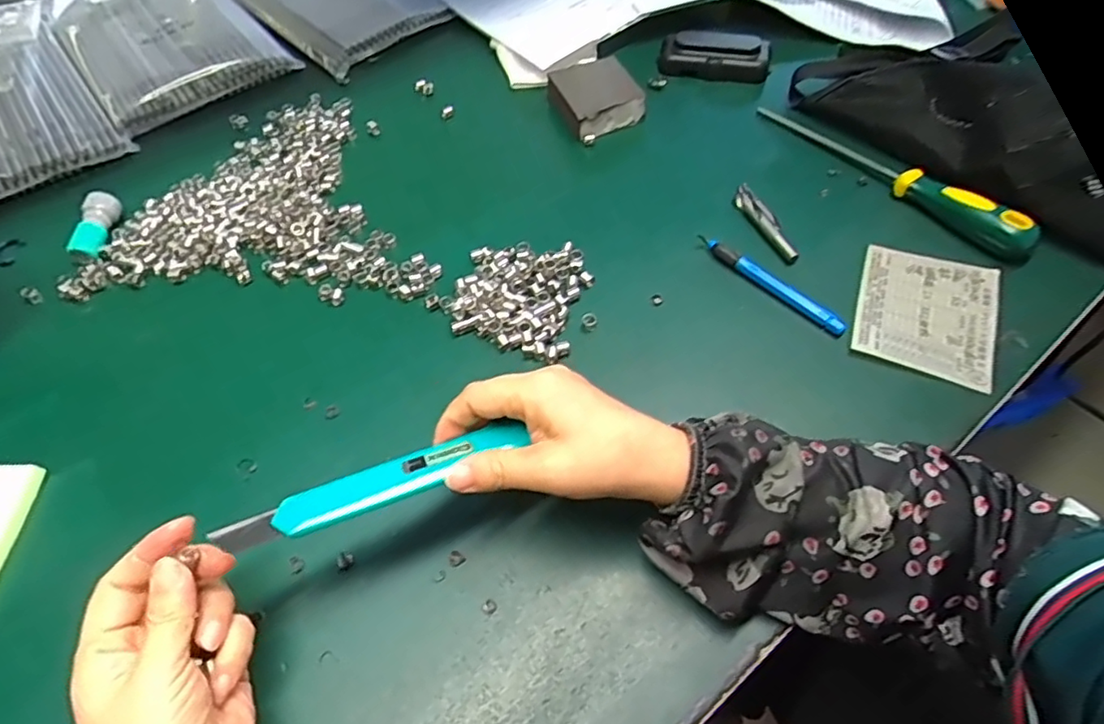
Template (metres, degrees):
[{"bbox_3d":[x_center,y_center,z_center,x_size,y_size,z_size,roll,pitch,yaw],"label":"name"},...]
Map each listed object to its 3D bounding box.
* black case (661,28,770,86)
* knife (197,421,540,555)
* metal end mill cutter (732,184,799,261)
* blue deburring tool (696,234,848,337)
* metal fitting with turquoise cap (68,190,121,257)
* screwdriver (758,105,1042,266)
[{"bbox_3d":[0.155,-0.289,0.575,0.101,0.032,0.043,7,58,7],"label":"black case"},{"bbox_3d":[-0.084,0.059,0.293,0.146,0.010,0.023,-20,58,-15],"label":"knife"},{"bbox_3d":[0.163,-0.110,0.464,0.014,0.014,0.085,-15,58,-7],"label":"metal end mill cutter"},{"bbox_3d":[0.155,-0.058,0.429,0.006,0.013,0.119,-38,63,-20],"label":"blue deburring tool"},{"bbox_3d":[-0.370,-0.112,0.488,0.023,0.017,0.059,-3,57,1],"label":"metal fitting with turquoise cap"},{"bbox_3d":[0.273,-0.161,0.486,0.024,0.031,0.239,-31,61,-17],"label":"screwdriver"}]

